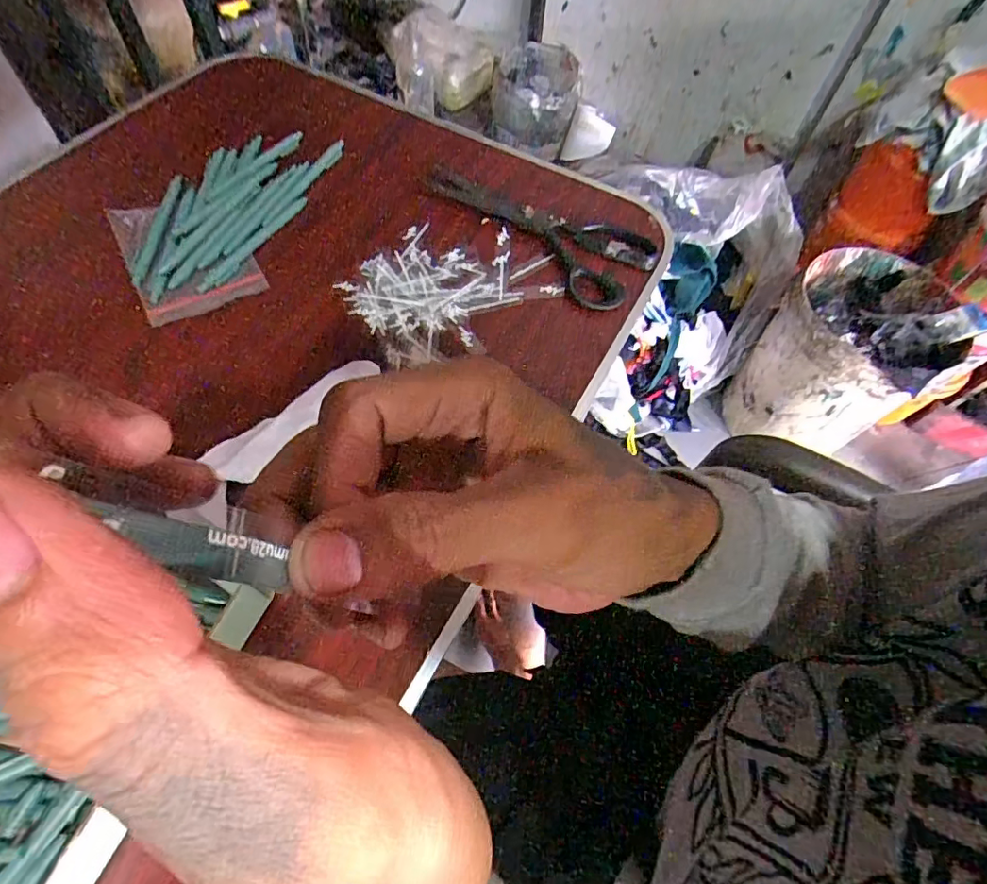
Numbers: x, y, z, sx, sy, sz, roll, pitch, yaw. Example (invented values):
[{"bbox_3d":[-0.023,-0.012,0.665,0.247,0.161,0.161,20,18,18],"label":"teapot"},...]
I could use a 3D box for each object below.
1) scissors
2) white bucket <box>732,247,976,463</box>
[{"bbox_3d":[0.034,-0.220,0.552,0.256,0.017,0.096,30,63,12],"label":"scissors"},{"bbox_3d":[0.664,-0.166,1.058,0.269,0.330,0.268,2,60,-3],"label":"white bucket"}]

